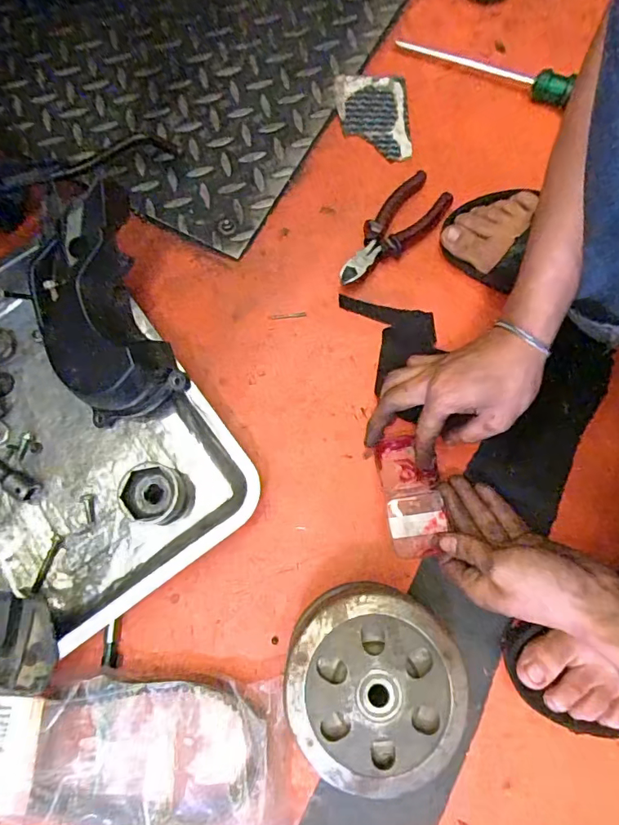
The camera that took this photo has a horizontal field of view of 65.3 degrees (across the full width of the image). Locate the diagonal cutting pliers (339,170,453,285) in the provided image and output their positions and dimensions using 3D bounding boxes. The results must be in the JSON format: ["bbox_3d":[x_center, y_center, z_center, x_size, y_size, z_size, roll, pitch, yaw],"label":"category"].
[{"bbox_3d":[0.090,-0.192,0.511,0.057,0.024,0.160,37,79,10],"label":"diagonal cutting pliers"}]

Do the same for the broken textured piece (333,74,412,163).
[{"bbox_3d":[0.073,-0.343,0.562,0.082,0.006,0.116,-2,75,1],"label":"broken textured piece"}]

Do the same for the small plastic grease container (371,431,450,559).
[{"bbox_3d":[0.091,0.072,0.436,0.048,0.013,0.112,-8,58,-1],"label":"small plastic grease container"}]

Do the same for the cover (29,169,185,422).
[{"bbox_3d":[-0.191,-0.097,0.431,0.109,0.063,0.207,-15,92,-3],"label":"cover"}]

